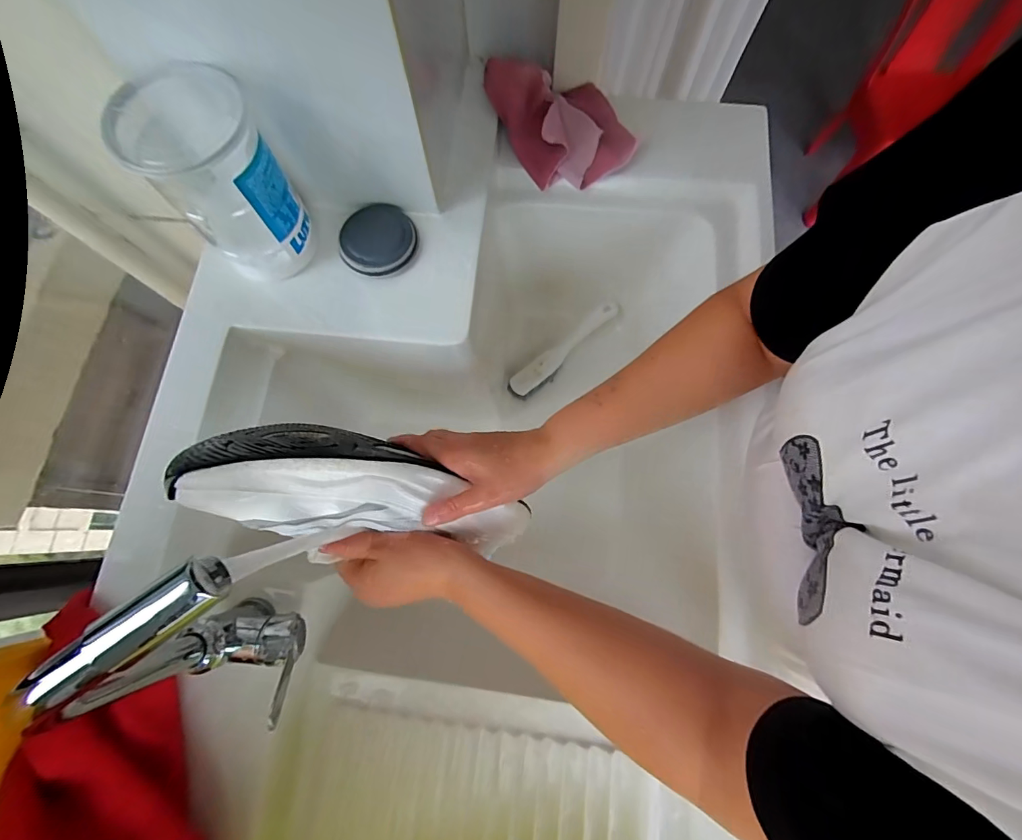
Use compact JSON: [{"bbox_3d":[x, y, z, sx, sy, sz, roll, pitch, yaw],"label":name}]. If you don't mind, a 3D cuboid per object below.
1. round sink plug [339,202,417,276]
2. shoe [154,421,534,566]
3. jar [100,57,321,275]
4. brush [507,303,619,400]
[{"bbox_3d":[-0.139,-0.189,0.459,0.079,0.026,0.073,0,76,0],"label":"round sink plug"},{"bbox_3d":[-0.103,0.057,0.357,0.271,0.082,0.085,18,73,-34],"label":"shoe"},{"bbox_3d":[-0.251,-0.211,0.400,0.088,0.148,0.092,0,76,0],"label":"jar"},{"bbox_3d":[0.081,-0.106,0.677,0.203,0.056,0.044,-35,78,-8],"label":"brush"}]

